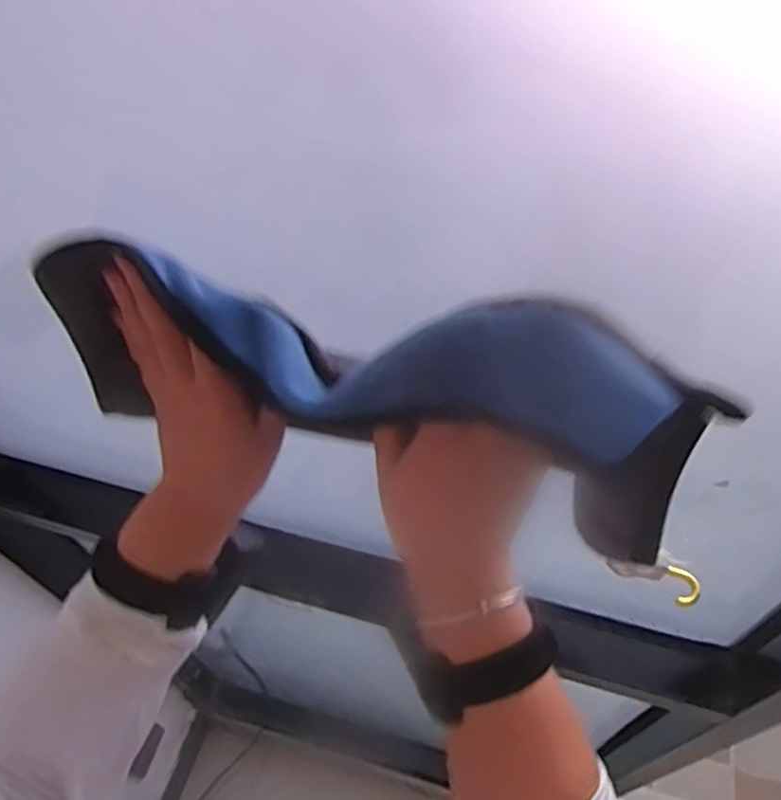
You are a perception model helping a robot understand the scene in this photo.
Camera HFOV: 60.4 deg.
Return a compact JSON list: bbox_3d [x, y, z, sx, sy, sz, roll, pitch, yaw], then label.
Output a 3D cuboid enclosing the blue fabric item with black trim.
[{"bbox_3d":[-0.020,-0.013,0.305,0.299,0.073,0.061,14,53,12],"label":"blue fabric item with black trim"}]

